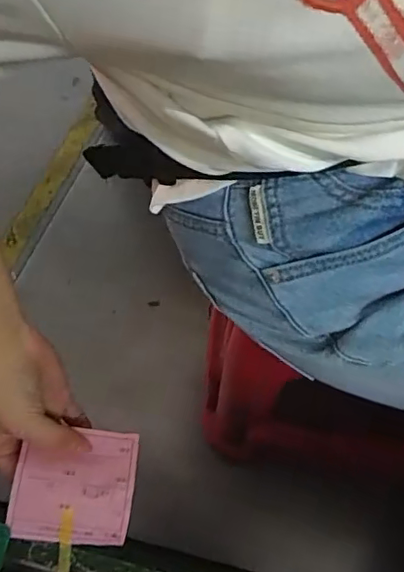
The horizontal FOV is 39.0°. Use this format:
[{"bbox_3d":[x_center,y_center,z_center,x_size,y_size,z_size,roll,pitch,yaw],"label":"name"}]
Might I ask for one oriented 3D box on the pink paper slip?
[{"bbox_3d":[-0.092,0.144,0.417,0.083,0.012,0.079,11,63,-11],"label":"pink paper slip"}]

